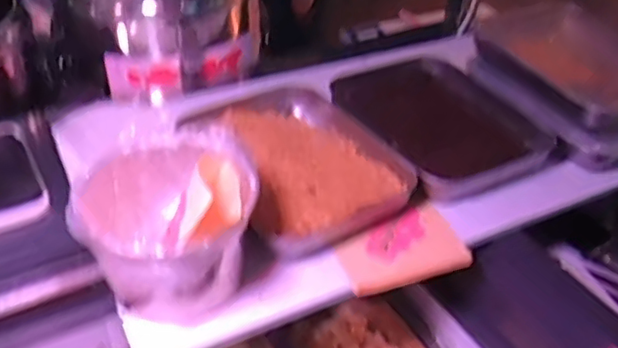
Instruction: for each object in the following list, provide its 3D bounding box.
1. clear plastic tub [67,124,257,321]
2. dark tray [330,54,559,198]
[{"bbox_3d":[-0.127,0.043,0.581,0.148,0.112,0.151,2,39,-2],"label":"clear plastic tub"},{"bbox_3d":[0.166,-0.064,0.820,0.195,0.049,0.257,-15,42,-22],"label":"dark tray"}]

